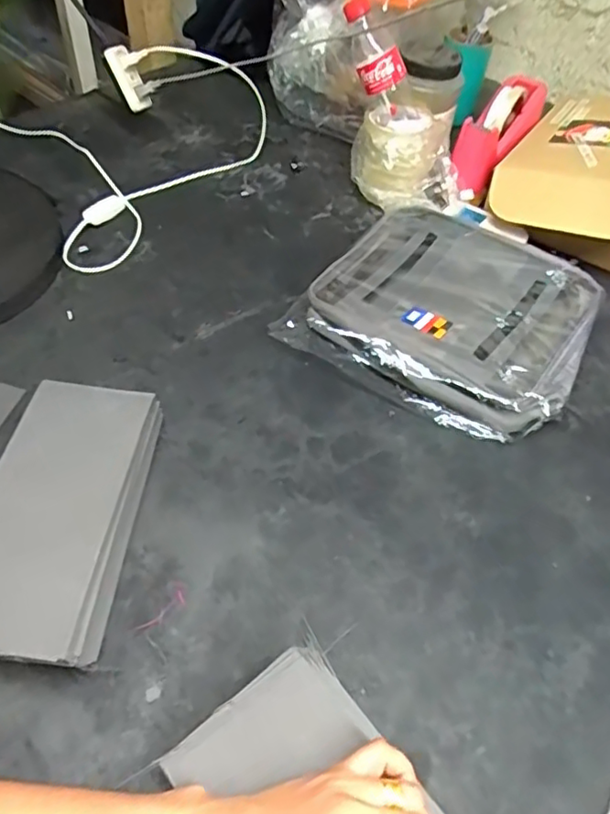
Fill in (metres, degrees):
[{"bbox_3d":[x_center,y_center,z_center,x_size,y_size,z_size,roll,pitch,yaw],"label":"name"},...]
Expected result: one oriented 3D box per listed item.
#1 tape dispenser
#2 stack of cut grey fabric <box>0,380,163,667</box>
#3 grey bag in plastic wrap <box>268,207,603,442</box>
[{"bbox_3d":[0.263,-0.382,0.810,0.068,0.074,0.209,34,73,21],"label":"tape dispenser"},{"bbox_3d":[-0.191,0.083,0.468,0.105,0.055,0.225,6,51,0],"label":"stack of cut grey fabric"},{"bbox_3d":[0.155,-0.101,0.645,0.278,0.061,0.249,28,54,17],"label":"grey bag in plastic wrap"}]

